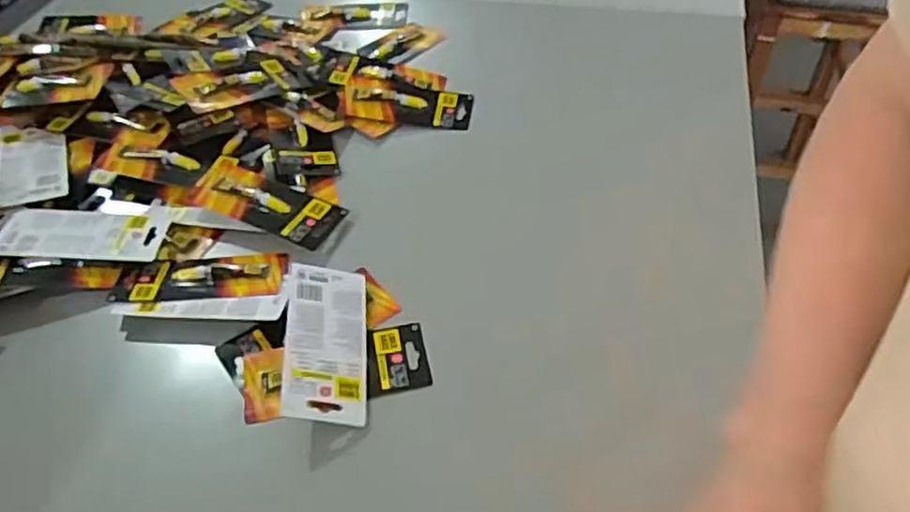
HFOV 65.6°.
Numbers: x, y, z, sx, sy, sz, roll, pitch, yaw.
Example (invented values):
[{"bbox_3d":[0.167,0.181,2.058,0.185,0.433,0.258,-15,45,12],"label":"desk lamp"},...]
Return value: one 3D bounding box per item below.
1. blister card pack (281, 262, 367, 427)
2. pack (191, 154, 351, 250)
[{"bbox_3d":[-0.110,0.071,0.605,0.070,0.007,0.155,11,45,-21],"label":"blister card pack"},{"bbox_3d":[-0.198,-0.058,0.731,0.162,0.017,0.074,19,51,20],"label":"pack"}]

